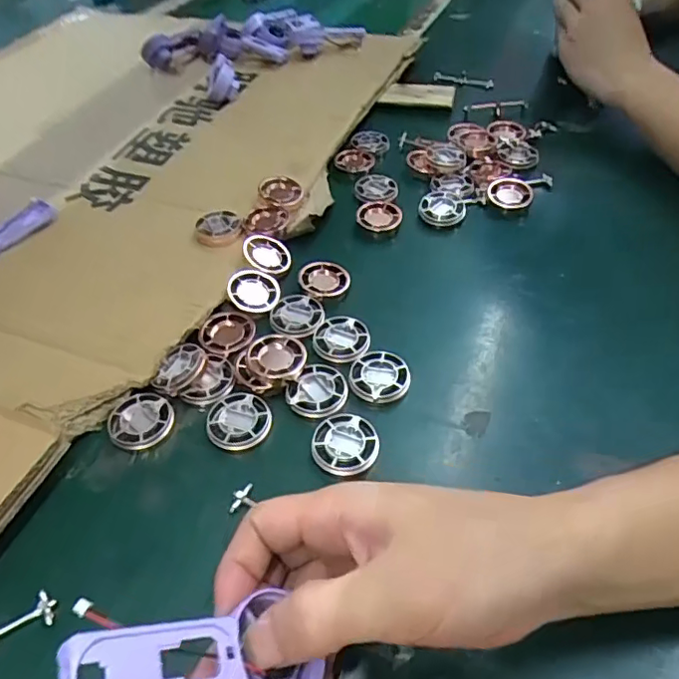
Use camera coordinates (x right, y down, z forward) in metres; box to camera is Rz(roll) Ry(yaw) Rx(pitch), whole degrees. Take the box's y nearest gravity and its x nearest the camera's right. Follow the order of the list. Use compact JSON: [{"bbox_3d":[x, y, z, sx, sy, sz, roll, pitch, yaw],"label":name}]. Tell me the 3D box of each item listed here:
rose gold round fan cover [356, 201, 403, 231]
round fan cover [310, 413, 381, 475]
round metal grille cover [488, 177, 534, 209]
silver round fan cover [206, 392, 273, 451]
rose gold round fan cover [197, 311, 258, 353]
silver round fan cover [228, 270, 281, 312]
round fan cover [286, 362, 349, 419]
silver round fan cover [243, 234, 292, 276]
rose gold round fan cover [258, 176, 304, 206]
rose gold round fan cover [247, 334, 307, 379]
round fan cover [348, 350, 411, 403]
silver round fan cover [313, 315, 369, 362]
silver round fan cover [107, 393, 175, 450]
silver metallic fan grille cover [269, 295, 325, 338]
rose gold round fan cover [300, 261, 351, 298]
[{"bbox_3d":[0.036,-0.106,0.483,0.031,0.013,0.035,36,57,27],"label":"rose gold round fan cover"},{"bbox_3d":[0.004,0.064,0.338,0.038,0.009,0.038,0,48,0],"label":"round fan cover"},{"bbox_3d":[0.152,-0.130,0.499,0.040,0.011,0.032,-4,67,2],"label":"round metal grille cover"},{"bbox_3d":[-0.064,0.052,0.351,0.037,0.009,0.038,0,48,0],"label":"silver round fan cover"},{"bbox_3d":[-0.079,-0.005,0.395,0.036,0.006,0.038,0,48,0],"label":"rose gold round fan cover"},{"bbox_3d":[-0.064,-0.038,0.421,0.037,0.009,0.035,0,48,0],"label":"silver round fan cover"},{"bbox_3d":[-0.013,0.032,0.361,0.038,0.004,0.038,30,54,24],"label":"round fan cover"},{"bbox_3d":[-0.057,-0.067,0.445,0.038,0.005,0.037,14,51,-12],"label":"silver round fan cover"},{"bbox_3d":[-0.052,-0.129,0.490,0.037,0.013,0.032,-1,48,-1],"label":"rose gold round fan cover"},{"bbox_3d":[-0.041,0.011,0.372,0.037,0.006,0.032,-21,60,-24],"label":"rose gold round fan cover"},{"bbox_3d":[0.027,0.024,0.371,0.039,0.009,0.037,0,48,0],"label":"round fan cover"},{"bbox_3d":[0.001,-0.002,0.393,0.038,0.004,0.038,0,48,0],"label":"silver round fan cover"},{"bbox_3d":[-0.126,0.051,0.353,0.038,0.007,0.037,0,48,0],"label":"silver round fan cover"},{"bbox_3d":[-0.032,-0.018,0.409,0.038,0.007,0.037,23,52,19],"label":"silver metallic fan grille cover"},{"bbox_3d":[-0.011,-0.046,0.428,0.038,0.006,0.034,-2,48,-3],"label":"rose gold round fan cover"}]

